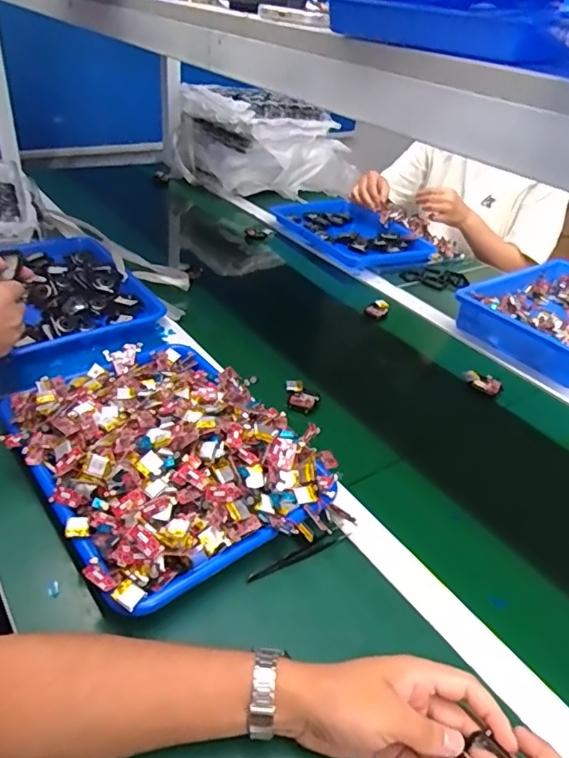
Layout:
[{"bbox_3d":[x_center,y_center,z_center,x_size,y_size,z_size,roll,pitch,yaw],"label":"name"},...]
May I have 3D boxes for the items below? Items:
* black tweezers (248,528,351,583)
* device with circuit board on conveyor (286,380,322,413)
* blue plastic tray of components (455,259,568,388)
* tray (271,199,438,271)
[{"bbox_3d":[0.015,0.168,0.529,0.114,0.018,0.010,-15,41,-27],"label":"black tweezers"},{"bbox_3d":[0.023,0.020,0.725,0.046,0.020,0.049,16,37,13],"label":"device with circuit board on conveyor"},{"bbox_3d":[0.495,-0.112,0.952,0.357,0.058,0.244,-20,43,-32],"label":"blue plastic tray of components"},{"bbox_3d":[0.152,-0.329,1.219,0.232,0.036,0.357,-19,43,-31],"label":"tray"}]

